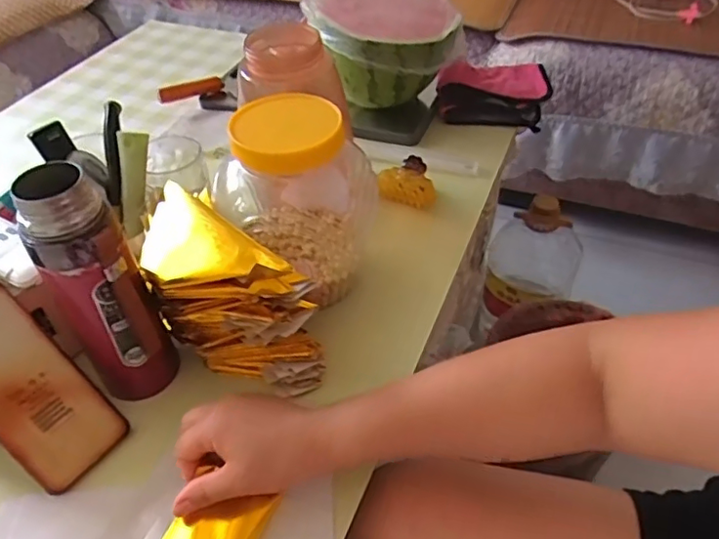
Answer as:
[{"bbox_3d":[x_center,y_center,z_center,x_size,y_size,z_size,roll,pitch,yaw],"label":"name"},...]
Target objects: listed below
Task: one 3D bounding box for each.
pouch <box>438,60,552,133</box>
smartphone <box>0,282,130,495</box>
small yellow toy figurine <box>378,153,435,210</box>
[{"bbox_3d":[0.203,-0.279,0.864,0.160,0.073,0.149,7,44,9],"label":"pouch"},{"bbox_3d":[-0.265,0.093,0.455,0.077,0.165,0.008,-45,13,-34],"label":"smartphone"},{"bbox_3d":[0.060,-0.107,0.704,0.078,0.035,0.053,20,48,22],"label":"small yellow toy figurine"}]

